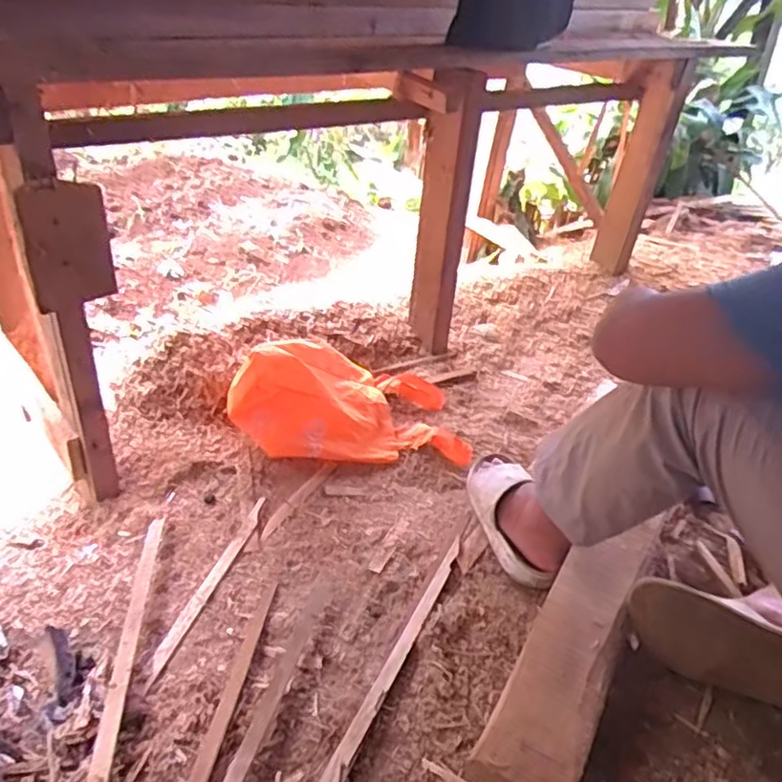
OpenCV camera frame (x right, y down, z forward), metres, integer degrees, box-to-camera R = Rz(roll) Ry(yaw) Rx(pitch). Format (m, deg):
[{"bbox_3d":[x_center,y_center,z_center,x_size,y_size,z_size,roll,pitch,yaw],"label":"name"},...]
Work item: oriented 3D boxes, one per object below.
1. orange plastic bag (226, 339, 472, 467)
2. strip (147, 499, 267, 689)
[{"bbox_3d":[-0.082,-0.026,1.361,0.453,0.210,0.282,-1,34,-5],"label":"orange plastic bag"},{"bbox_3d":[-0.285,0.300,1.041,0.026,0.009,0.376,11,35,12],"label":"strip"}]

